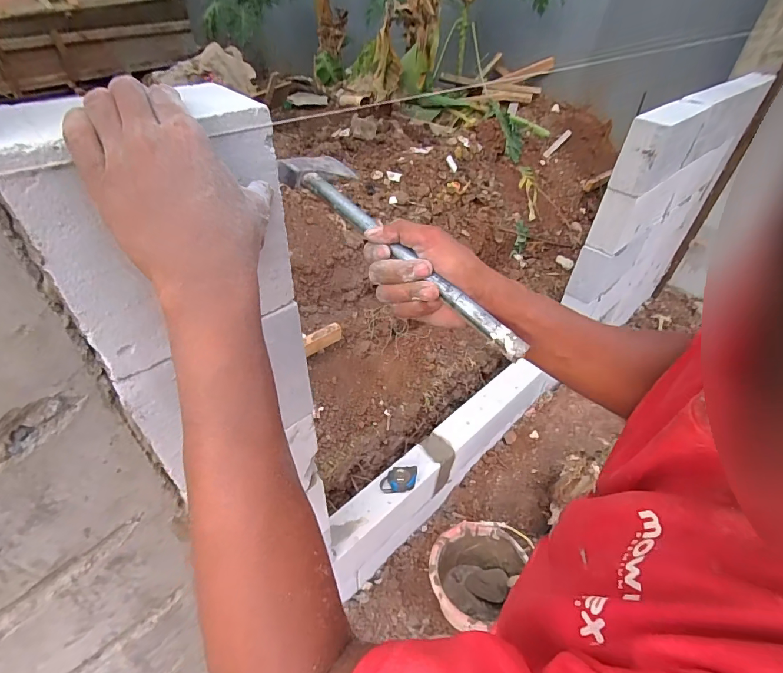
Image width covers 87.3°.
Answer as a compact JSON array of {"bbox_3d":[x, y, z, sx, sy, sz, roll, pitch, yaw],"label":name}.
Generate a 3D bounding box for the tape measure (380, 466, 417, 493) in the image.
[{"bbox_3d":[0.020,0.401,1.151,0.105,0.033,0.063,-3,43,-8],"label":"tape measure"}]

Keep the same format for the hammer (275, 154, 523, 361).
[{"bbox_3d":[0.009,-0.096,0.414,0.092,0.023,0.329,-31,65,-32],"label":"hammer"}]

